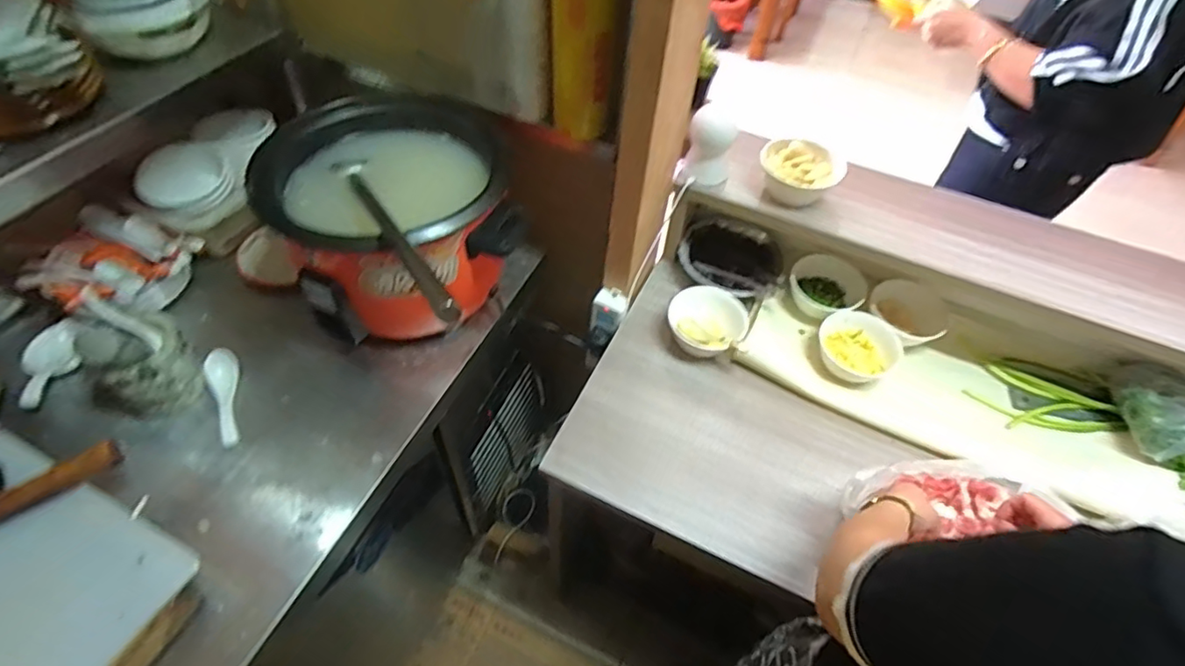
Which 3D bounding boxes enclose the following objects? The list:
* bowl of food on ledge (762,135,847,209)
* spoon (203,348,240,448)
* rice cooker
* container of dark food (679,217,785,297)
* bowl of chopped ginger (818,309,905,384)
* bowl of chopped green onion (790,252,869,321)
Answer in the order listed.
[{"bbox_3d":[0.321,-0.246,0.906,0.123,0.065,0.098,15,56,11],"label":"bowl of food on ledge"},{"bbox_3d":[-0.497,0.084,0.787,0.035,0.045,0.154,-22,57,-14],"label":"spoon"},{"bbox_3d":[-0.273,-0.163,0.843,0.336,0.221,0.311,-6,54,-3],"label":"rice cooker"},{"bbox_3d":[0.243,-0.116,1.020,0.186,0.060,0.160,27,59,19],"label":"container of dark food"},{"bbox_3d":[0.416,0.027,0.916,0.105,0.050,0.120,-34,60,-21],"label":"bowl of chopped ginger"},{"bbox_3d":[0.396,-0.081,0.974,0.120,0.055,0.106,16,56,12],"label":"bowl of chopped green onion"}]

